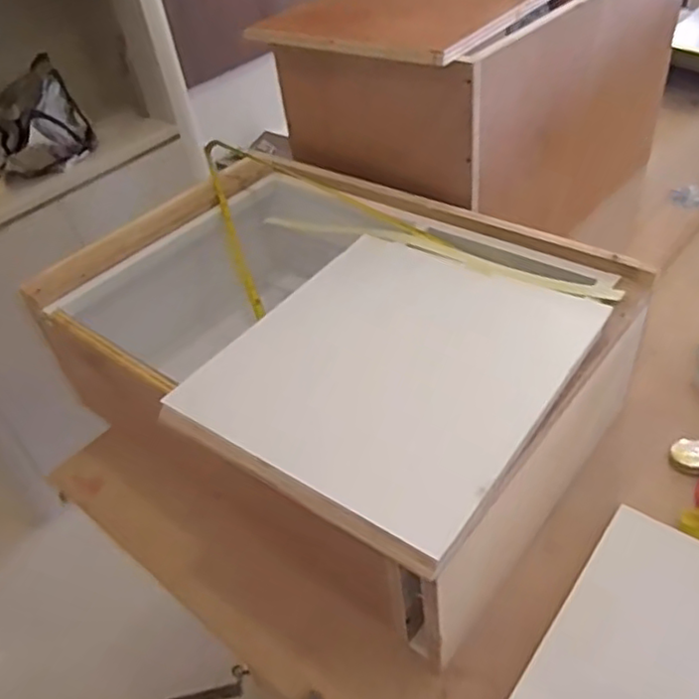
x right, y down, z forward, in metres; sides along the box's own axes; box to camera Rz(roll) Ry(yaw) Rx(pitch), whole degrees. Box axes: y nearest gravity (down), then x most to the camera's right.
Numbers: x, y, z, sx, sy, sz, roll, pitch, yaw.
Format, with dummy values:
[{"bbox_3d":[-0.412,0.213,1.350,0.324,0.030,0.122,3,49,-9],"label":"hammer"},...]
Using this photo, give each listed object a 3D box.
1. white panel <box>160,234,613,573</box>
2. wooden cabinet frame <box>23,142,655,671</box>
[{"bbox_3d":[0.049,0.011,0.713,0.341,0.022,0.385,23,51,30],"label":"white panel"},{"bbox_3d":[-0.056,-0.003,0.921,0.757,0.269,0.499,26,51,29],"label":"wooden cabinet frame"}]

